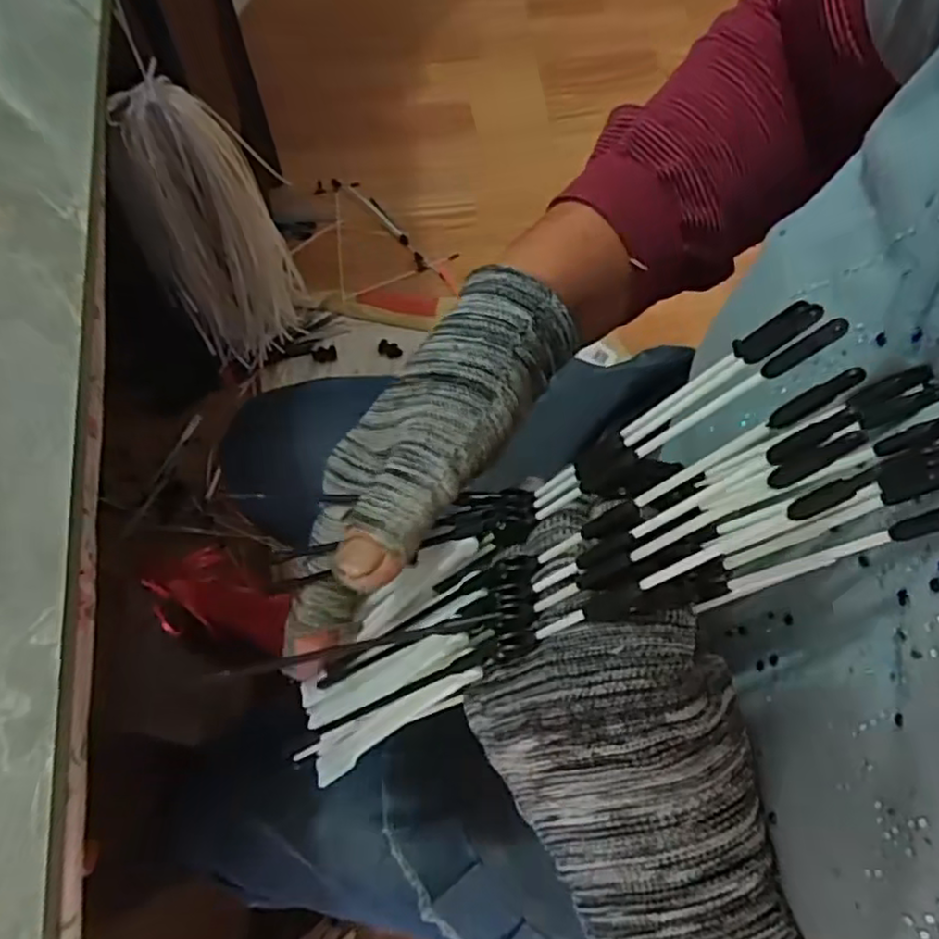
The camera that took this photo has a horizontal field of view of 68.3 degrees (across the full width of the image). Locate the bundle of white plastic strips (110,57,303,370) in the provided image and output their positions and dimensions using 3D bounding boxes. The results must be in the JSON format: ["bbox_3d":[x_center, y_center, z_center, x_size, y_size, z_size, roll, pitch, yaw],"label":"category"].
[{"bbox_3d":[-0.313,-0.283,0.898,0.169,0.458,0.070,-40,78,-13],"label":"bundle of white plastic strips"}]

